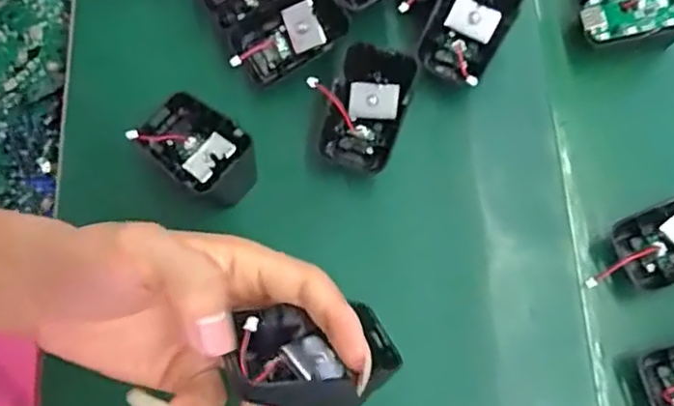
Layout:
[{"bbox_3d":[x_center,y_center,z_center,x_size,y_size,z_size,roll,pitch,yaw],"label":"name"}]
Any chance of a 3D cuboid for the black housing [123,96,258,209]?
[{"bbox_3d":[-0.078,-0.031,0.356,0.070,0.038,0.040,40,78,8],"label":"black housing"}]

